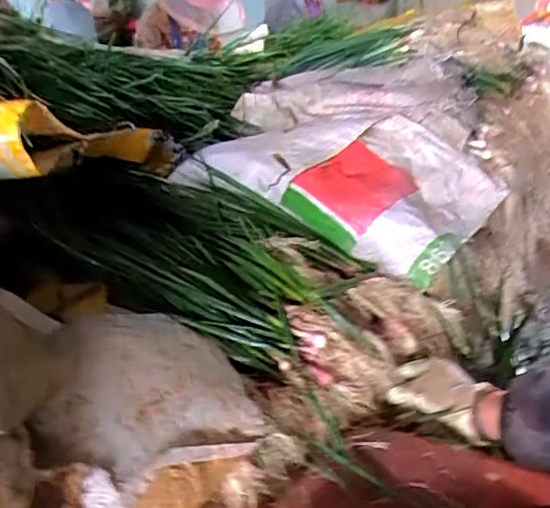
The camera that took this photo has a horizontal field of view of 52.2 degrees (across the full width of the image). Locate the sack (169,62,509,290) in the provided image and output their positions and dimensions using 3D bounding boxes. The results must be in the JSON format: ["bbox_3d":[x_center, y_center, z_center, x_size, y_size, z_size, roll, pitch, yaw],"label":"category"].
[{"bbox_3d":[0.128,-0.192,1.005,0.492,0.193,0.438,14,31,30],"label":"sack"}]

